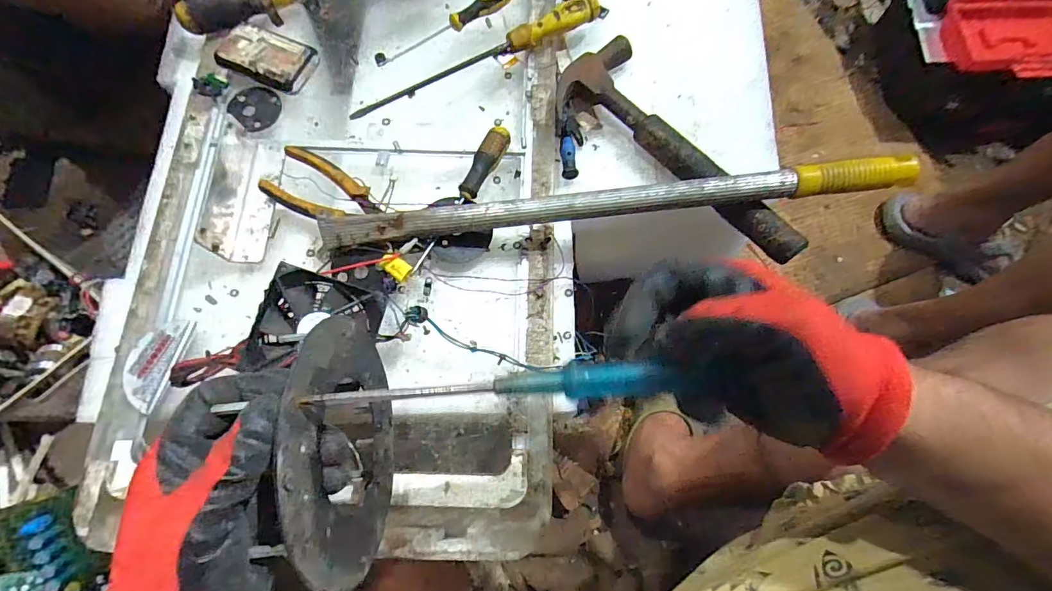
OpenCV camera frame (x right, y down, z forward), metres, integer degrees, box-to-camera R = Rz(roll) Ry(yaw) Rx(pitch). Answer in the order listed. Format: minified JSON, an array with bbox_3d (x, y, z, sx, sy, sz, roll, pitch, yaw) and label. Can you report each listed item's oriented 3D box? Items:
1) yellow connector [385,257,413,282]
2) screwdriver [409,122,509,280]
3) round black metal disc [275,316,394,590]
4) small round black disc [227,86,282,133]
[{"bbox_3d":[-0.121,-0.027,0.425,0.029,0.007,0.020,38,78,10],"label":"yellow connector"},{"bbox_3d":[-0.062,-0.094,0.457,0.023,0.029,0.174,25,76,7],"label":"screwdriver"},{"bbox_3d":[-0.121,0.102,0.312,0.010,0.159,0.168,-8,75,-2],"label":"round black metal disc"},{"bbox_3d":[-0.293,-0.205,0.493,0.057,0.009,0.051,43,79,11],"label":"small round black disc"}]

